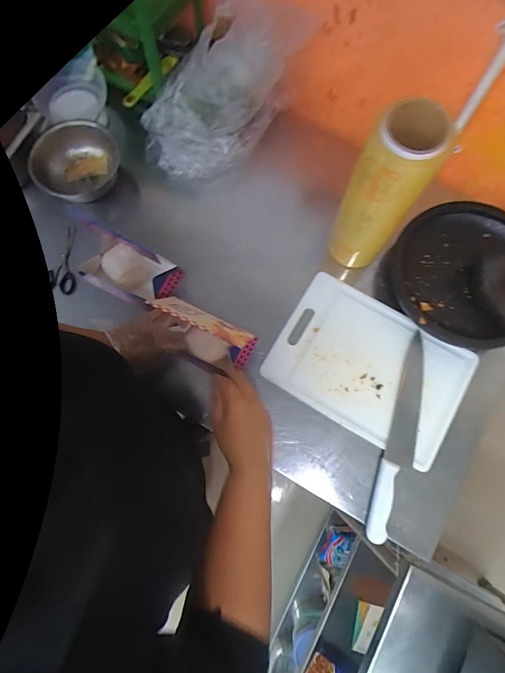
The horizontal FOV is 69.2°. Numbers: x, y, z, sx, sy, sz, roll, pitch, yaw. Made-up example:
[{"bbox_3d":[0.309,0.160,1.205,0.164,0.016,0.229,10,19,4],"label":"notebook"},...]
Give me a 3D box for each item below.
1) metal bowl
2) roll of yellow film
[{"bbox_3d":[-0.356,-0.354,0.732,0.167,0.062,0.153,0,76,1],"label":"metal bowl"},{"bbox_3d":[0.204,-0.222,0.607,0.103,0.317,0.086,22,77,6],"label":"roll of yellow film"}]

